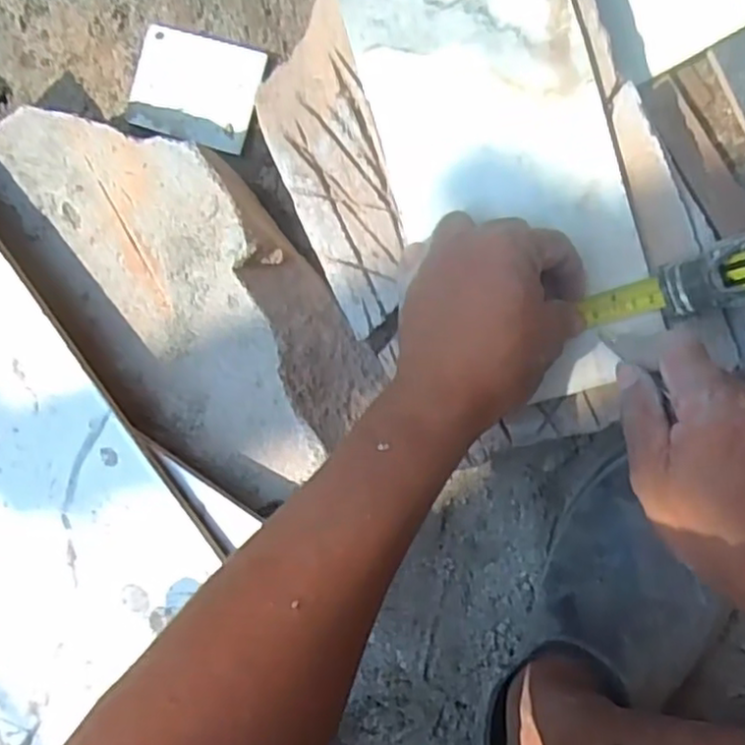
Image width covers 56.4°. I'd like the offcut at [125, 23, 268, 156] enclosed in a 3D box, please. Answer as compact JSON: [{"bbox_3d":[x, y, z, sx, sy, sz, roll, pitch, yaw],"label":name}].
[{"bbox_3d":[-0.125,-0.199,0.487,0.094,0.005,0.074,20,89,10],"label":"offcut"}]

